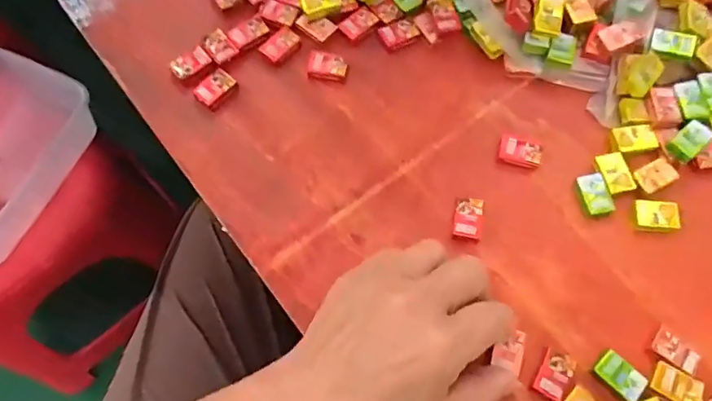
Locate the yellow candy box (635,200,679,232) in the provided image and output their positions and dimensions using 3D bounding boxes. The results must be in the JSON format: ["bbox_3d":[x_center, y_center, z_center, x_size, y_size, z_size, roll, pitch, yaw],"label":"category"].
[{"bbox_3d":[0.180,0.009,0.322,0.023,0.009,0.019,7,69,2],"label":"yellow candy box"}]

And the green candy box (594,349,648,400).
[{"bbox_3d":[0.143,0.095,0.290,0.025,0.006,0.016,43,75,14],"label":"green candy box"}]

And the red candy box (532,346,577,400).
[{"bbox_3d":[0.107,0.093,0.291,0.016,0.007,0.026,30,72,10],"label":"red candy box"}]

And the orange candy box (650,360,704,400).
[{"bbox_3d":[0.171,0.098,0.285,0.025,0.004,0.017,29,72,10],"label":"orange candy box"}]

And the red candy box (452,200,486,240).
[{"bbox_3d":[0.067,0.011,0.321,0.018,0.009,0.024,13,70,5],"label":"red candy box"}]

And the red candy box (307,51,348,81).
[{"bbox_3d":[-0.019,-0.088,0.355,0.026,0.007,0.020,13,70,5],"label":"red candy box"}]

